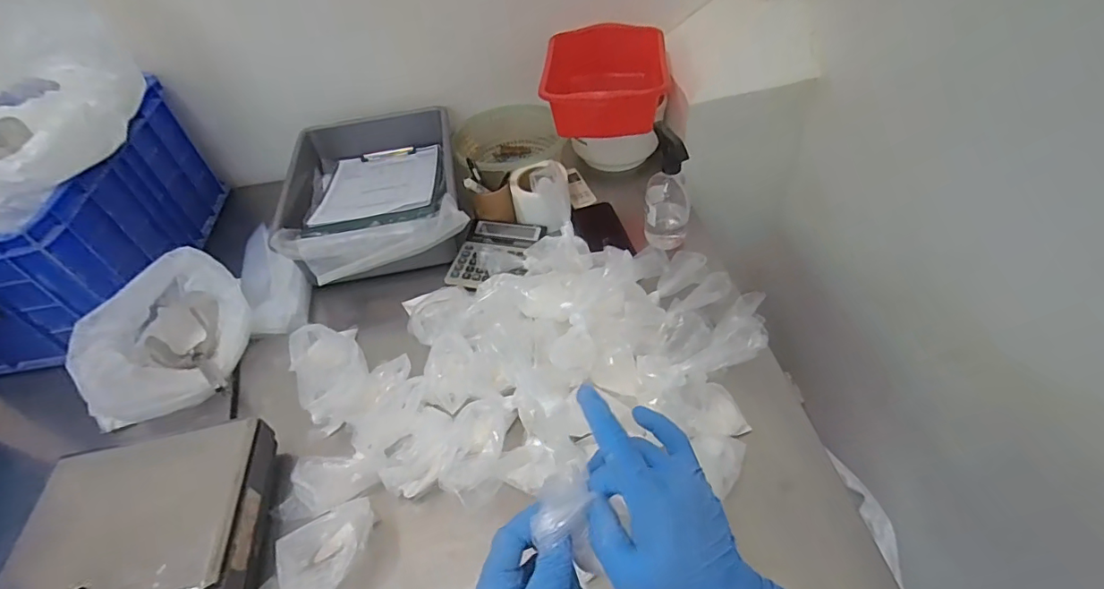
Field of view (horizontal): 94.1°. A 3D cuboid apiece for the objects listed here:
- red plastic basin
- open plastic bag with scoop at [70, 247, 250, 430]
[{"bbox_3d":[0.103,-0.395,0.962,0.230,0.098,0.250,-1,48,6],"label":"red plastic basin"},{"bbox_3d":[-0.577,0.069,0.771,0.195,0.146,0.248,-6,48,2],"label":"open plastic bag with scoop"}]

